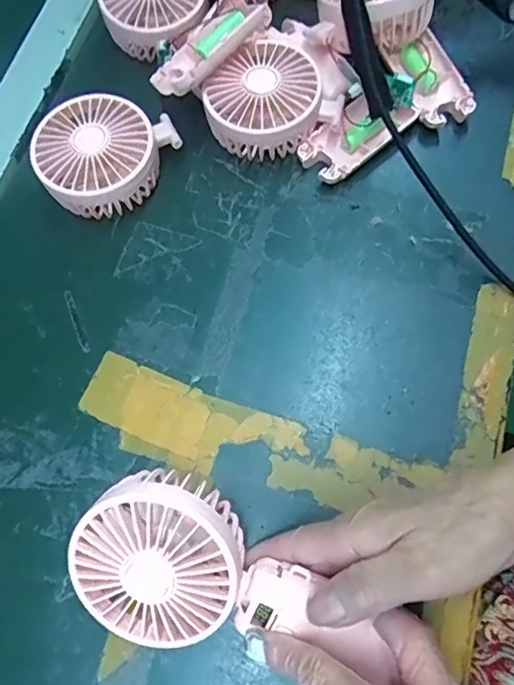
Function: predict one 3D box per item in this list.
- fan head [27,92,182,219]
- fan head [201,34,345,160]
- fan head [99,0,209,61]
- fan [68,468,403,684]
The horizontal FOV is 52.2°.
[{"bbox_3d":[-0.113,-0.138,0.386,0.086,0.042,0.097,30,74,12],"label":"fan head"},{"bbox_3d":[0.006,-0.178,0.394,0.085,0.046,0.082,-1,71,2],"label":"fan head"},{"bbox_3d":[-0.083,-0.275,0.429,0.084,0.040,0.091,-9,71,-1],"label":"fan head"},{"bbox_3d":[-0.010,0.118,0.261,0.163,0.045,0.079,13,72,6],"label":"fan"}]

